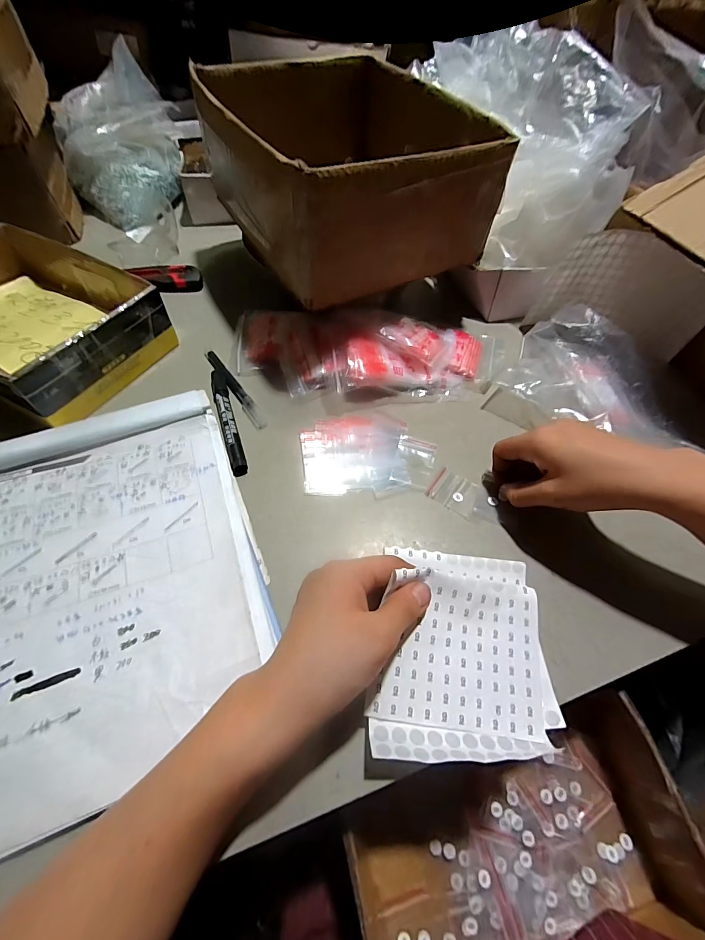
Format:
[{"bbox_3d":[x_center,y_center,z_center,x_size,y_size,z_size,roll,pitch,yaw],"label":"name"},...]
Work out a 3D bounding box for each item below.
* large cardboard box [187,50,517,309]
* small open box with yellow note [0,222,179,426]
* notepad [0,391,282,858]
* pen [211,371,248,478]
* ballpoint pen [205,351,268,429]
[{"bbox_3d":[-0.013,-0.356,0.443,0.255,0.118,0.303,-23,61,-17],"label":"large cardboard box"},{"bbox_3d":[-0.360,-0.176,0.419,0.255,0.065,0.179,27,59,12],"label":"small open box with yellow note"},{"bbox_3d":[-0.194,0.075,0.299,0.220,0.014,0.300,-15,60,-14],"label":"notepad"},{"bbox_3d":[-0.133,-0.057,0.397,0.017,0.010,0.146,-14,60,-13],"label":"pen"},{"bbox_3d":[-0.136,-0.095,0.429,0.015,0.008,0.133,-31,65,-22],"label":"ballpoint pen"}]

